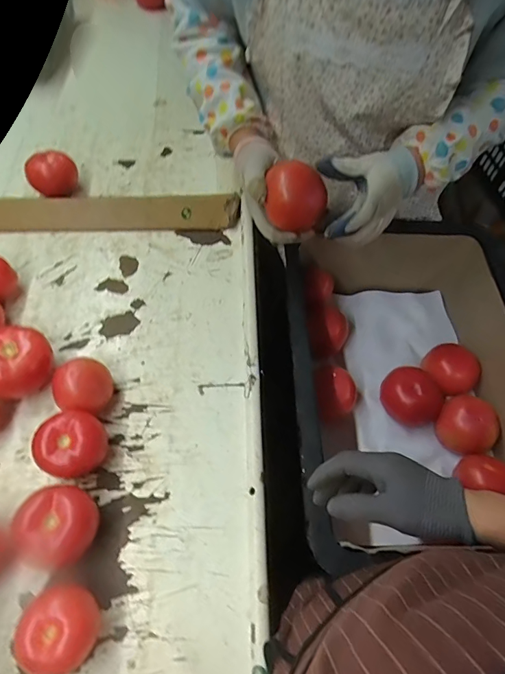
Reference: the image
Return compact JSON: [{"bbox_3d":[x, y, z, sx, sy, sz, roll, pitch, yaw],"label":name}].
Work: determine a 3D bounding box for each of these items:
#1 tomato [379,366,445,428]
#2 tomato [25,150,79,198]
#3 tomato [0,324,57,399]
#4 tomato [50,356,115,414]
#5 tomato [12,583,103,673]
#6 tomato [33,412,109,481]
[{"bbox_3d":[0.241,0.090,0.647,0.090,0.058,0.083,1,60,-2],"label":"tomato"},{"bbox_3d":[-0.332,-0.267,0.708,0.075,0.063,0.075,1,60,-2],"label":"tomato"},{"bbox_3d":[-0.293,0.028,0.529,0.084,0.063,0.093,-10,61,-8],"label":"tomato"},{"bbox_3d":[-0.204,0.062,0.516,0.067,0.058,0.061,1,60,-2],"label":"tomato"},{"bbox_3d":[-0.178,0.272,0.394,0.065,0.058,0.067,1,60,-2],"label":"tomato"},{"bbox_3d":[-0.205,0.127,0.485,0.069,0.059,0.070,1,60,-2],"label":"tomato"}]

